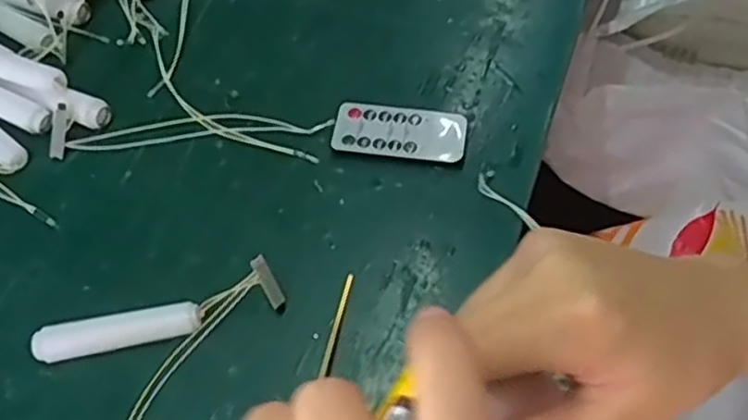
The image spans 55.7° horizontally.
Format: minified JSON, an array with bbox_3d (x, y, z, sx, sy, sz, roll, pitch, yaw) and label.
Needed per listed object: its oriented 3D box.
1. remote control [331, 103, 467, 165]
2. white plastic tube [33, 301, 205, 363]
[{"bbox_3d":[0.016,-0.050,0.450,0.082,0.008,0.038,7,61,8],"label":"remote control"},{"bbox_3d":[-0.140,0.067,0.391,0.089,0.016,0.019,-12,60,-3],"label":"white plastic tube"}]

